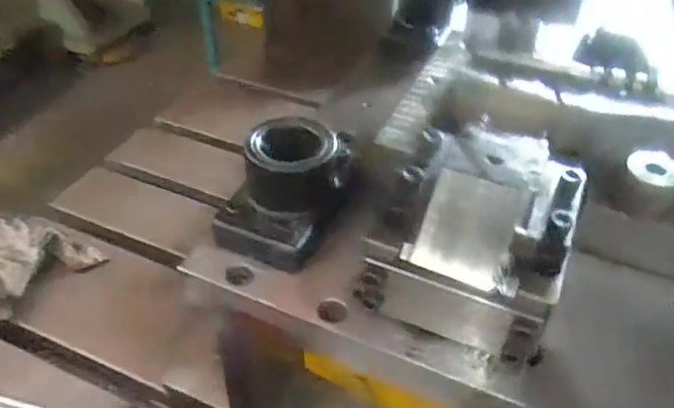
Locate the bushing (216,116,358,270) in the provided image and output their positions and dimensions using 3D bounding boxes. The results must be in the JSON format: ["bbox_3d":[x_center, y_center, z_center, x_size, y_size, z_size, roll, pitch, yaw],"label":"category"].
[{"bbox_3d":[-0.029,-0.016,0.482,0.089,0.082,0.129,22,45,21],"label":"bushing"}]

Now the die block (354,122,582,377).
[{"bbox_3d":[0.100,0.021,0.426,0.132,0.099,0.146,15,43,14],"label":"die block"}]

